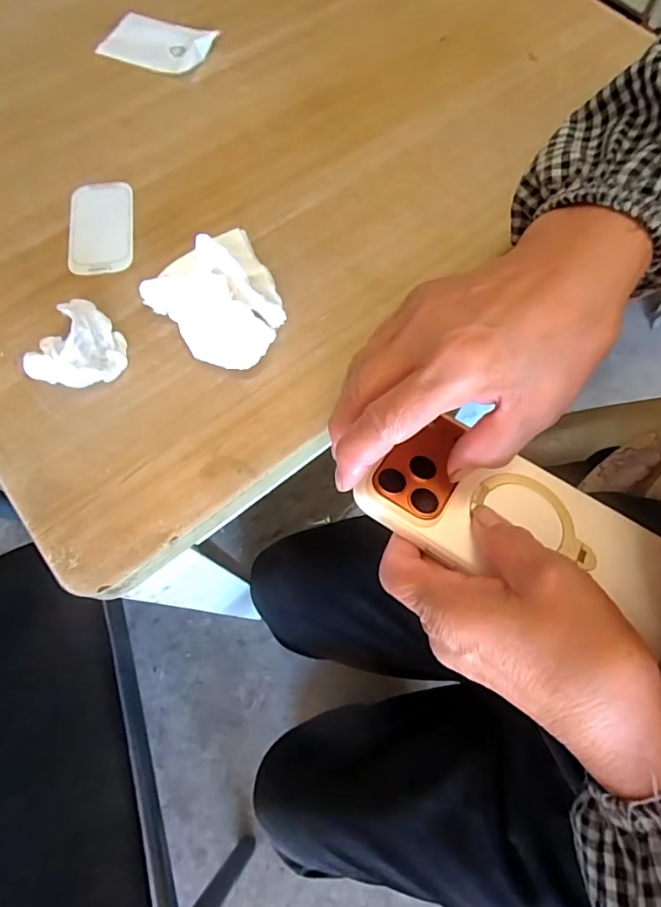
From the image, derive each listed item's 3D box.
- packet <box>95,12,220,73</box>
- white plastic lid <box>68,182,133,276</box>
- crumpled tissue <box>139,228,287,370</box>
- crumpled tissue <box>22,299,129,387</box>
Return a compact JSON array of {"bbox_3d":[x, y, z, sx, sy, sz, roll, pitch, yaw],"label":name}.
[{"bbox_3d":[-0.140,-0.331,0.398,0.085,0.009,0.051,23,71,9],"label":"packet"},{"bbox_3d":[-0.156,-0.156,0.336,0.040,0.005,0.078,-8,69,-2],"label":"white plastic lid"},{"bbox_3d":[-0.065,-0.091,0.294,0.071,0.036,0.084,-33,72,-11],"label":"crumpled tissue"},{"bbox_3d":[-0.145,-0.062,0.289,0.043,0.023,0.052,24,71,10],"label":"crumpled tissue"}]

